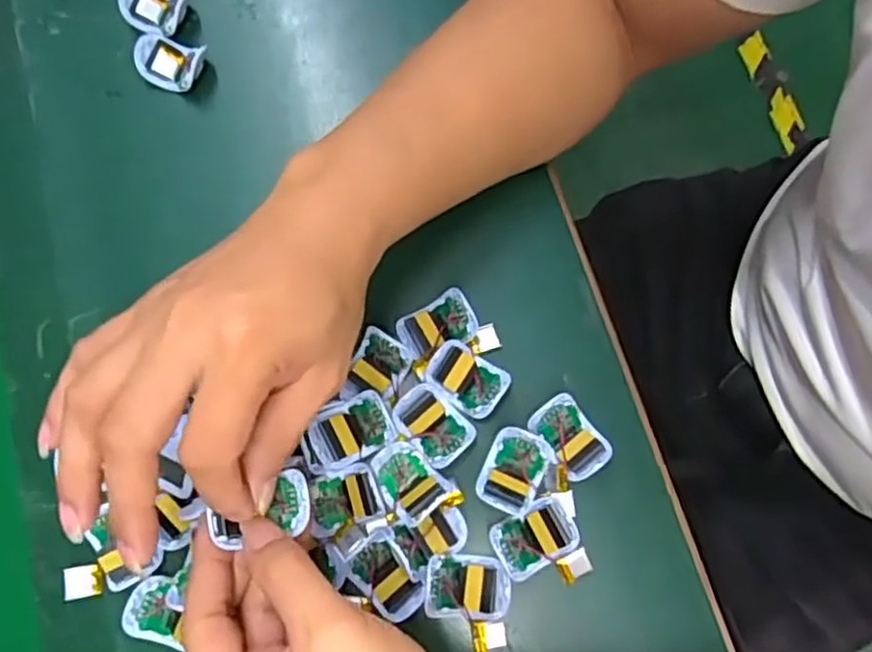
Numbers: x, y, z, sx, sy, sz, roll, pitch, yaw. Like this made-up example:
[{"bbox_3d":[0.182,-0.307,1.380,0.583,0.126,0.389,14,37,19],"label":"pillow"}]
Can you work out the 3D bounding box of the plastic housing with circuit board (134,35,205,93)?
[{"bbox_3d":[-0.167,-0.166,0.442,0.039,0.015,0.033,23,77,6],"label":"plastic housing with circuit board"}]

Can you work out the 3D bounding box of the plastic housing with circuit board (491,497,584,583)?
[{"bbox_3d":[0.050,0.109,0.359,0.042,0.010,0.029,-26,77,-6],"label":"plastic housing with circuit board"}]

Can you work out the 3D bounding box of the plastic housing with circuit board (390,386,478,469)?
[{"bbox_3d":[-0.002,0.054,0.375,0.029,0.011,0.043,-43,79,-10],"label":"plastic housing with circuit board"}]

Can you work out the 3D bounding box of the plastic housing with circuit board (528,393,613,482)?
[{"bbox_3d":[0.071,0.059,0.374,0.028,0.018,0.042,-37,78,-9],"label":"plastic housing with circuit board"}]

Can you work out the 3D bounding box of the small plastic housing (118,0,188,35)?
[{"bbox_3d":[-0.182,-0.204,0.450,0.038,0.014,0.031,18,76,5],"label":"small plastic housing"}]

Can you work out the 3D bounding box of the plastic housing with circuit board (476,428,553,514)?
[{"bbox_3d":[0.041,0.076,0.368,0.030,0.015,0.040,23,77,6],"label":"plastic housing with circuit board"}]

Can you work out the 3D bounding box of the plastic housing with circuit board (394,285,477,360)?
[{"bbox_3d":[0.000,0.001,0.390,0.042,0.016,0.029,-26,77,-6],"label":"plastic housing with circuit board"}]

